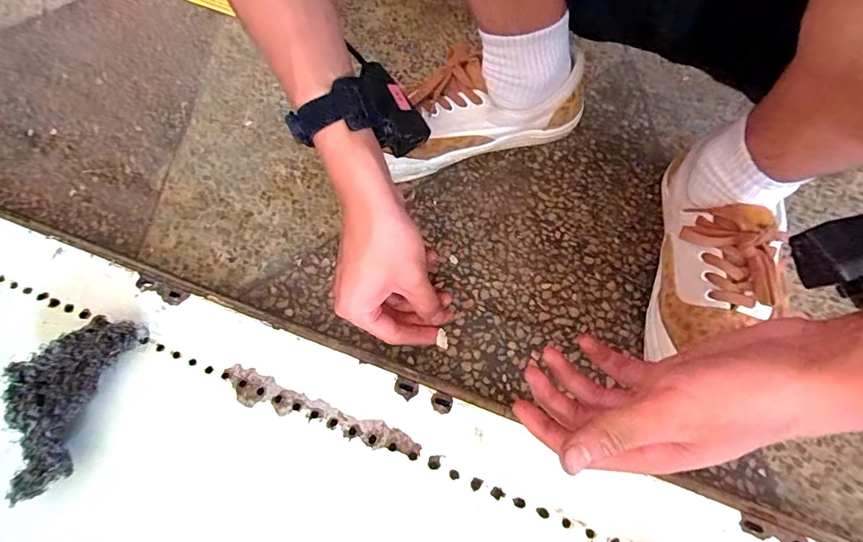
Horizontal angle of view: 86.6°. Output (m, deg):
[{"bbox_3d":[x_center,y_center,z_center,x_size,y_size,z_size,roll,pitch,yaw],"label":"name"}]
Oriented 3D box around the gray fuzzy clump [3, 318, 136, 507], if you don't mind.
[{"bbox_3d":[-0.273,0.095,0.336,0.057,0.038,0.126,5,63,5],"label":"gray fuzzy clump"}]

